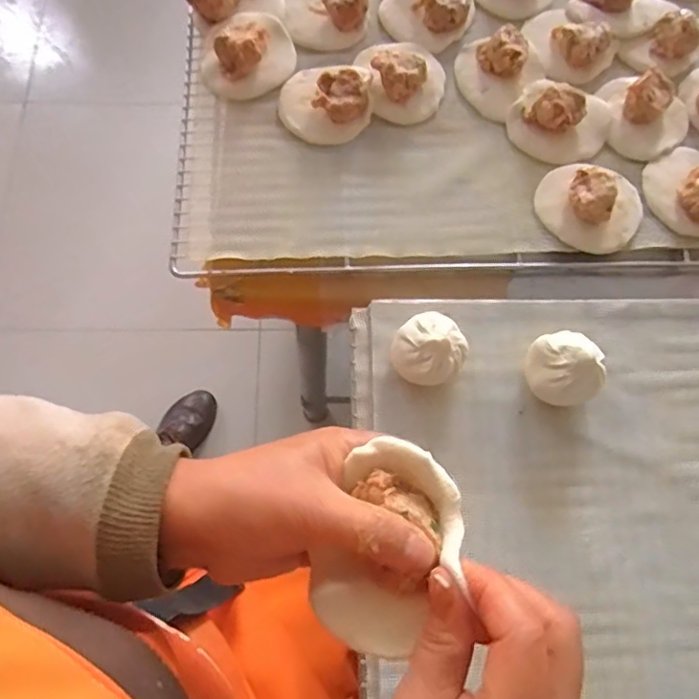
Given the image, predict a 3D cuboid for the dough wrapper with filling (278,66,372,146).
[{"bbox_3d":[-0.022,-0.229,0.530,0.082,0.034,0.075,3,71,0],"label":"dough wrapper with filling"}]

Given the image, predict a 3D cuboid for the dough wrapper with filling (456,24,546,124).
[{"bbox_3d":[0.140,-0.260,0.545,0.077,0.029,0.083,0,71,-1],"label":"dough wrapper with filling"}]

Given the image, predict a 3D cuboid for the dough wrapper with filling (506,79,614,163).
[{"bbox_3d":[0.194,-0.213,0.529,0.085,0.033,0.083,0,71,-1],"label":"dough wrapper with filling"}]

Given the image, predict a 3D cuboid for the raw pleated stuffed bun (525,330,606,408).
[{"bbox_3d":[0.156,0.015,0.431,0.049,0.048,0.052,0,71,-1],"label":"raw pleated stuffed bun"}]

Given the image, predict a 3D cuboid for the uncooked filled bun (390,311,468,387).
[{"bbox_3d":[0.058,0.003,0.434,0.052,0.047,0.050,0,71,-1],"label":"uncooked filled bun"}]

